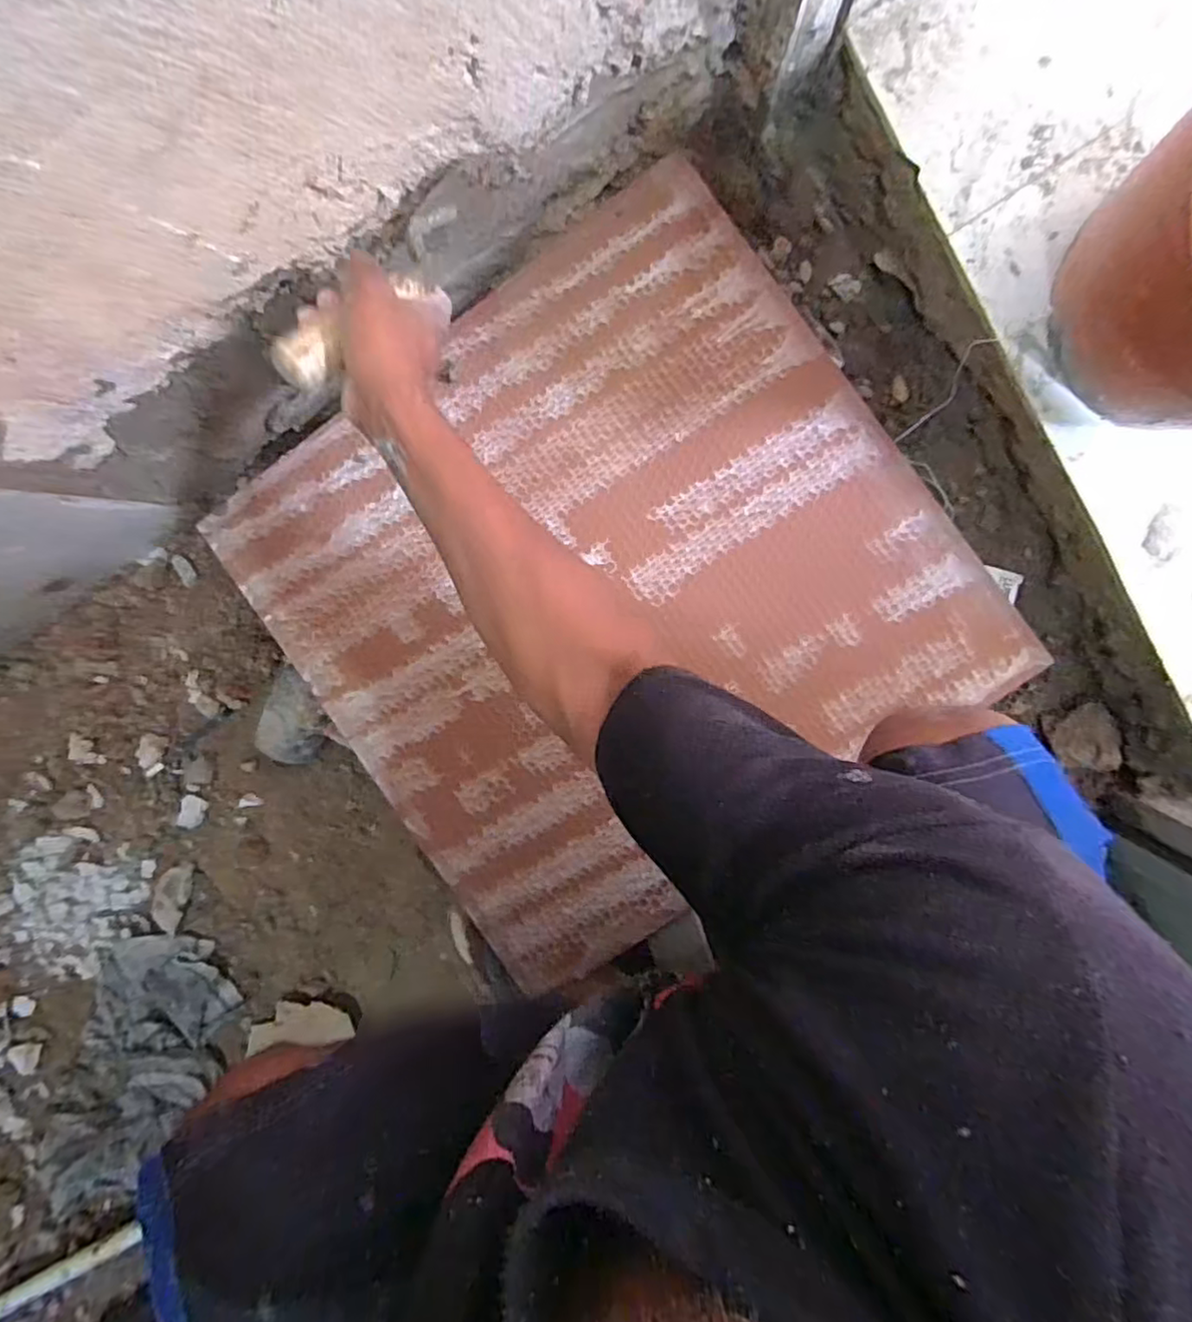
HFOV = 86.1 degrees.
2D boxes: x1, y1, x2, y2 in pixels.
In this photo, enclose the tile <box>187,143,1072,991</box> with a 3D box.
[{"bbox_3d":[0.008,-0.075,0.620,0.593,0.016,0.584,-36,89,4],"label":"tile"}]

